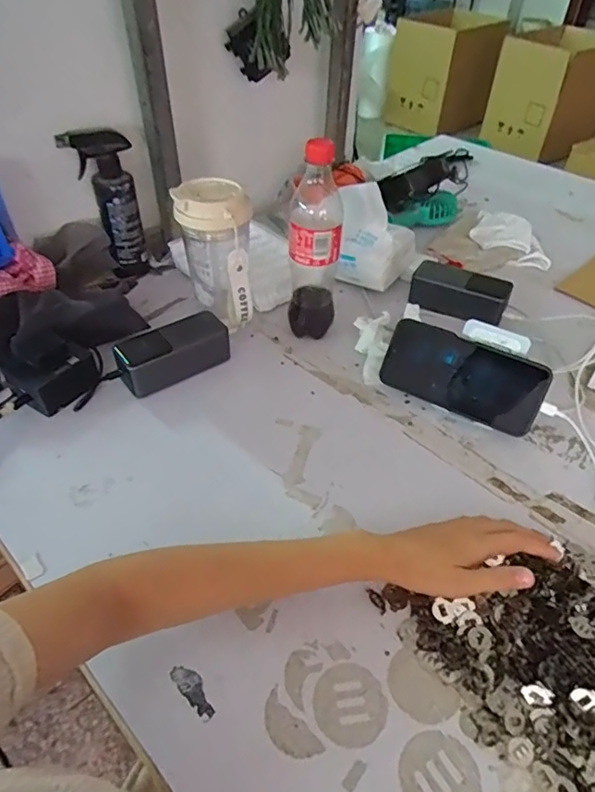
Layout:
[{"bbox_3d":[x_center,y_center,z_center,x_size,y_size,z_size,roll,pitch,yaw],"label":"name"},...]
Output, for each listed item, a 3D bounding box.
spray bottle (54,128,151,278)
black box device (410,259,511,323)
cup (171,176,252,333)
[{"bbox_3d":[-0.267,-0.270,0.736,0.085,0.196,0.060,-20,50,-19],"label":"spray bottle"},{"bbox_3d":[0.228,-0.147,0.726,0.131,0.044,0.052,20,49,17],"label":"black box device"},{"bbox_3d":[-0.097,-0.163,0.645,0.086,0.189,0.093,-9,47,-9],"label":"cup"}]

